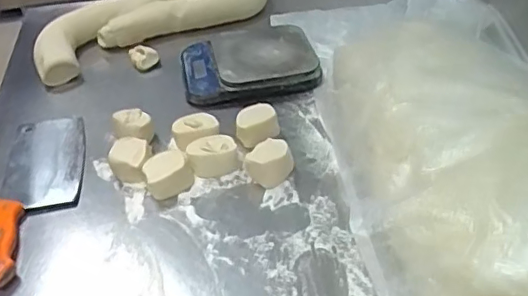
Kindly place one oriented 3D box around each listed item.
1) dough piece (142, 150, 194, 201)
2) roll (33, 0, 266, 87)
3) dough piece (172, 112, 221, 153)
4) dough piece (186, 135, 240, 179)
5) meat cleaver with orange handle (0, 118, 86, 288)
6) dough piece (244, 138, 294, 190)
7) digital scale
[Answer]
[{"bbox_3d":[-0.112,0.030,0.652,0.054,0.035,0.040,-17,41,-16],"label":"dough piece"},{"bbox_3d":[-0.199,-0.229,0.961,0.428,0.046,0.187,-29,45,-28],"label":"roll"},{"bbox_3d":[-0.088,-0.023,0.722,0.059,0.030,0.040,-7,39,-4],"label":"dough piece"},{"bbox_3d":[-0.060,0.011,0.682,0.062,0.035,0.040,-11,40,-9],"label":"dough piece"},{"bbox_3d":[-0.268,0.044,0.667,0.099,0.025,0.276,-11,40,-9],"label":"meat cleaver with orange handle"},{"bbox_3d":[0.008,0.017,0.666,0.041,0.033,0.048,26,48,31],"label":"dough piece"},{"bbox_3d":[-0.020,-0.133,0.847,0.198,0.034,0.171,-9,39,-6],"label":"digital scale"}]

